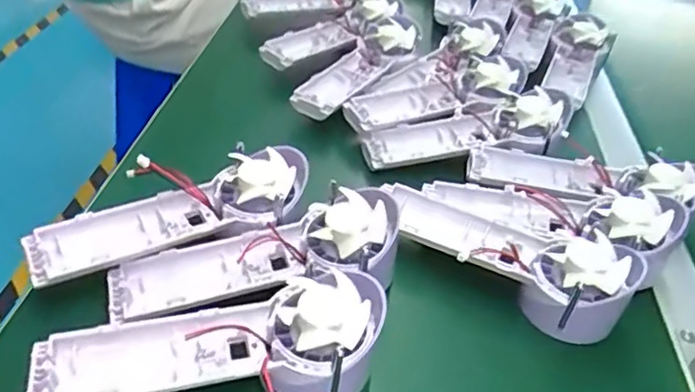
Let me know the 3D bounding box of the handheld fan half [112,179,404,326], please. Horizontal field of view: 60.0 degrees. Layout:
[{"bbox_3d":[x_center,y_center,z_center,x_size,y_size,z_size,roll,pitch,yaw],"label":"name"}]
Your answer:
[{"bbox_3d":[-0.052,0.039,0.366,0.171,0.031,0.054,-15,42,-5],"label":"handheld fan half"}]

